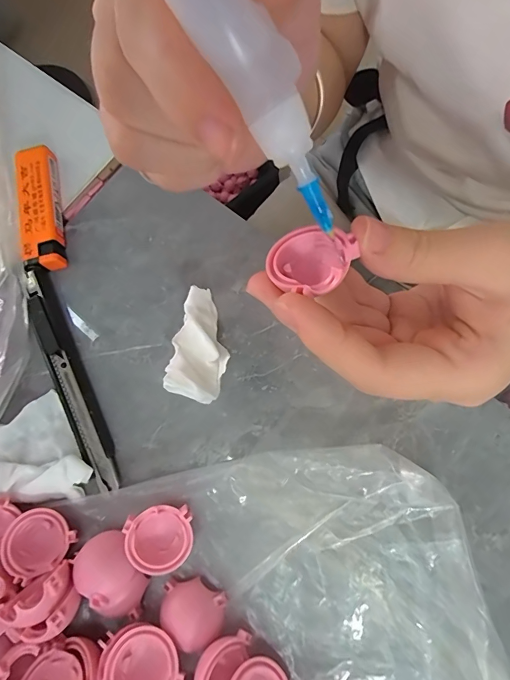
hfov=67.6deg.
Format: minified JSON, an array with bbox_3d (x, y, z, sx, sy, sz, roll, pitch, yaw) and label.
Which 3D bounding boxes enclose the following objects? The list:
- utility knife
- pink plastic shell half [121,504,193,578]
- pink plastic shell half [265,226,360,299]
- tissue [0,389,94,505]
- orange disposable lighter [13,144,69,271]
[{"bbox_3d":[-0.103,0.016,0.205,0.015,0.013,0.133,-28,74,-1],"label":"utility knife"},{"bbox_3d":[-0.044,0.094,0.179,0.029,0.014,0.029,-2,75,6],"label":"pink plastic shell half"},{"bbox_3d":[0.019,-0.028,0.136,0.028,0.013,0.028,-1,71,2],"label":"pink plastic shell half"},{"bbox_3d":[-0.119,0.062,0.195,0.053,0.010,0.055,-35,74,-3],"label":"tissue"},{"bbox_3d":[-0.132,-0.080,0.233,0.025,0.017,0.080,-14,74,3],"label":"orange disposable lighter"}]

